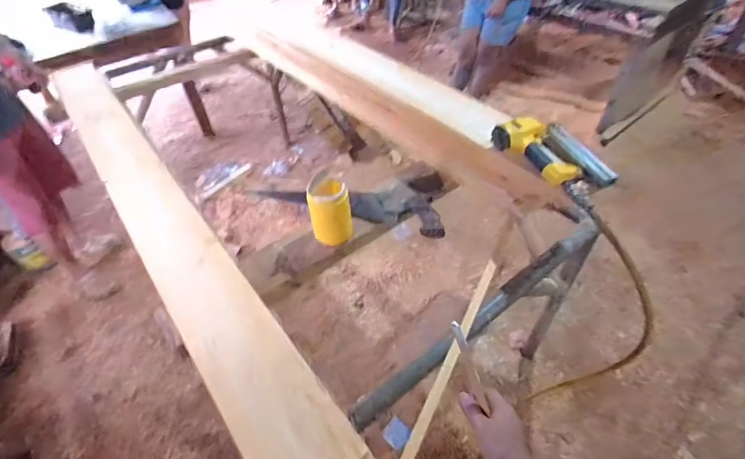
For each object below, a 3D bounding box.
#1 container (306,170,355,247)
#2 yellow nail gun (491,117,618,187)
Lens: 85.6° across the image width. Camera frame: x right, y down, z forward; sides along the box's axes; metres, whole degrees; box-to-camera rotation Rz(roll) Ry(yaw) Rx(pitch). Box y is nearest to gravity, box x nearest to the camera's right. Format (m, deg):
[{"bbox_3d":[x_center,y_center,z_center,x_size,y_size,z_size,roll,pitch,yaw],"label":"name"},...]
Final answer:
[{"bbox_3d":[-0.103,-0.046,0.959,0.097,0.139,0.105,-10,46,-5],"label":"container"},{"bbox_3d":[0.400,-0.178,0.898,0.199,0.073,0.206,-9,46,-4],"label":"yellow nail gun"}]

